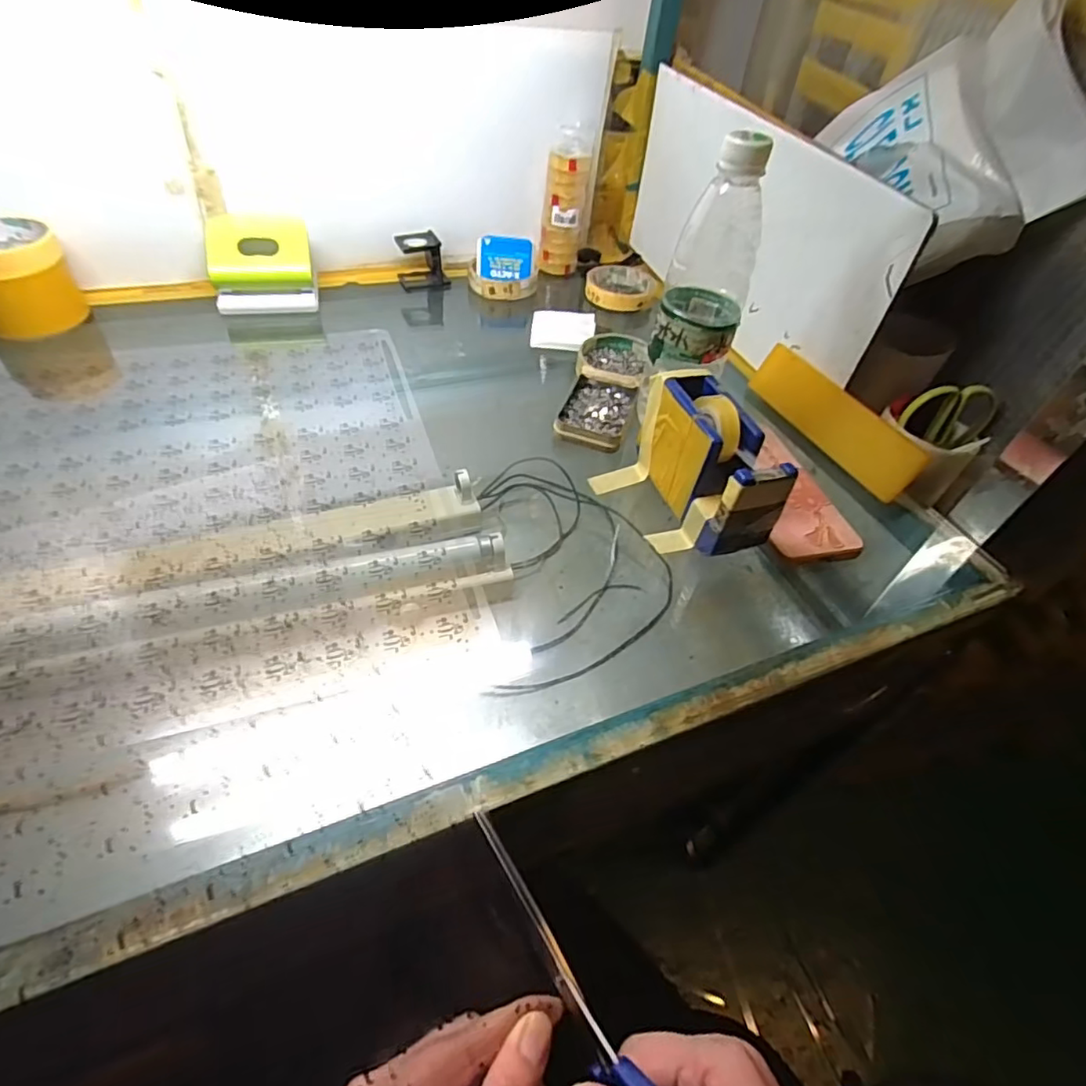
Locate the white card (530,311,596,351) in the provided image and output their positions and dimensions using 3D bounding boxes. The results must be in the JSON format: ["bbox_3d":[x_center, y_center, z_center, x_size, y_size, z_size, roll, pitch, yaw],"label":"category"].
[{"bbox_3d":[0.022,-0.236,0.642,0.069,0.009,0.075,6,46,0],"label":"white card"}]

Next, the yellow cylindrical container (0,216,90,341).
[{"bbox_3d":[-0.496,-0.250,0.548,0.086,0.078,0.086,3,47,-3],"label":"yellow cylindrical container"}]

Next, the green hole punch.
[{"bbox_3d":[-0.295,-0.291,0.613,0.100,0.077,0.056,-9,48,-14],"label":"green hole punch"}]

